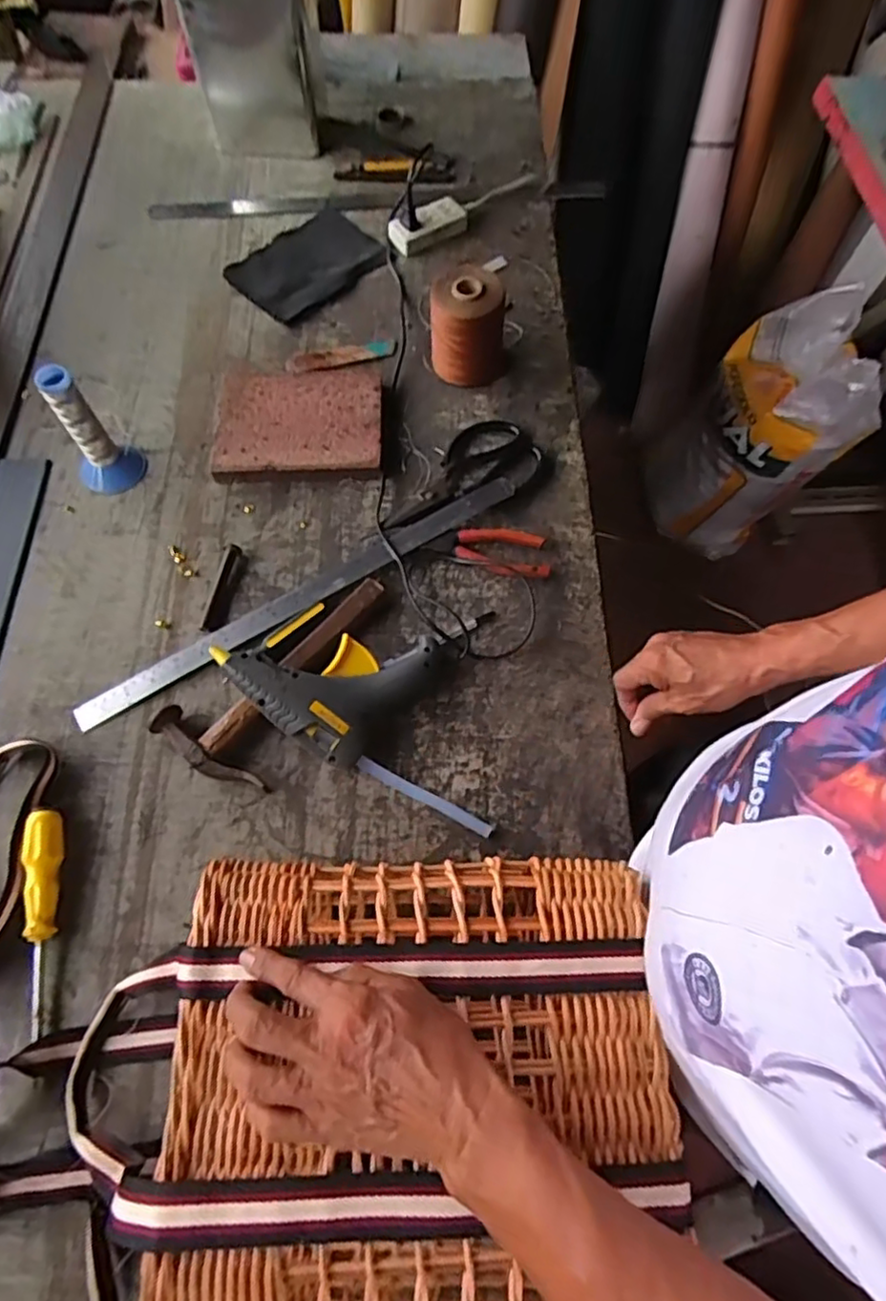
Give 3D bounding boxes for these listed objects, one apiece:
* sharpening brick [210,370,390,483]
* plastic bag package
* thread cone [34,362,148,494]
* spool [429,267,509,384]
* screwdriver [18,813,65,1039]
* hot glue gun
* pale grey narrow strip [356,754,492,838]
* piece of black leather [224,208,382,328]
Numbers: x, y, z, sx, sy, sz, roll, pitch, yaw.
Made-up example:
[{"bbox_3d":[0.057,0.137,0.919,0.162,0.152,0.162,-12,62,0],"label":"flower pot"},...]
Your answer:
[{"bbox_3d":[-0.157,-0.253,0.723,0.185,0.027,0.142,-1,66,-1],"label":"sharpening brick"},{"bbox_3d":[0.665,-0.444,1.387,0.289,0.561,0.251,28,69,10],"label":"plastic bag package"},{"bbox_3d":[-0.358,-0.223,0.653,0.068,0.132,0.057,-34,70,-14],"label":"thread cone"},{"bbox_3d":[0.029,-0.359,0.731,0.084,0.106,0.071,10,66,4],"label":"spool"},{"bbox_3d":[-0.316,0.211,0.515,0.028,0.029,0.164,-11,66,-5],"label":"screwdriver"},{"bbox_3d":[-0.097,0.011,0.593,0.144,0.058,0.150,38,71,15],"label":"hot glue gun"},{"bbox_3d":[-0.017,0.127,0.567,0.128,0.014,0.012,25,68,11],"label":"pale grey narrow strip"},{"bbox_3d":[-0.172,-0.504,0.841,0.184,0.016,0.142,-42,72,-17],"label":"piece of black leather"}]

